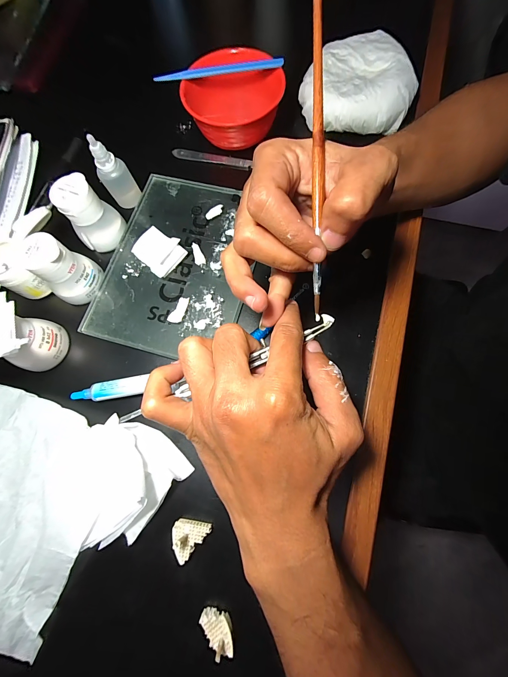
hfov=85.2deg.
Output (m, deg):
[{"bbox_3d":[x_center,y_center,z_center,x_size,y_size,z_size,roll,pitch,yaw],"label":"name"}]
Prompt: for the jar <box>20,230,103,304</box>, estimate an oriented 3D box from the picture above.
[{"bbox_3d":[-0.182,-0.068,0.264,0.041,0.056,0.046,34,78,11],"label":"jar"}]

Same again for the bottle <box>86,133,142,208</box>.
[{"bbox_3d":[-0.146,-0.174,0.288,0.024,0.064,0.025,10,75,5],"label":"bottle"}]

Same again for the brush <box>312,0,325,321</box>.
[{"bbox_3d":[0.037,-0.100,0.161,0.006,0.007,0.175,-1,98,1],"label":"brush"}]

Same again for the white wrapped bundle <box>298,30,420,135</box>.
[{"bbox_3d":[0.120,-0.299,0.322,0.127,0.041,0.110,5,74,4],"label":"white wrapped bundle"}]

